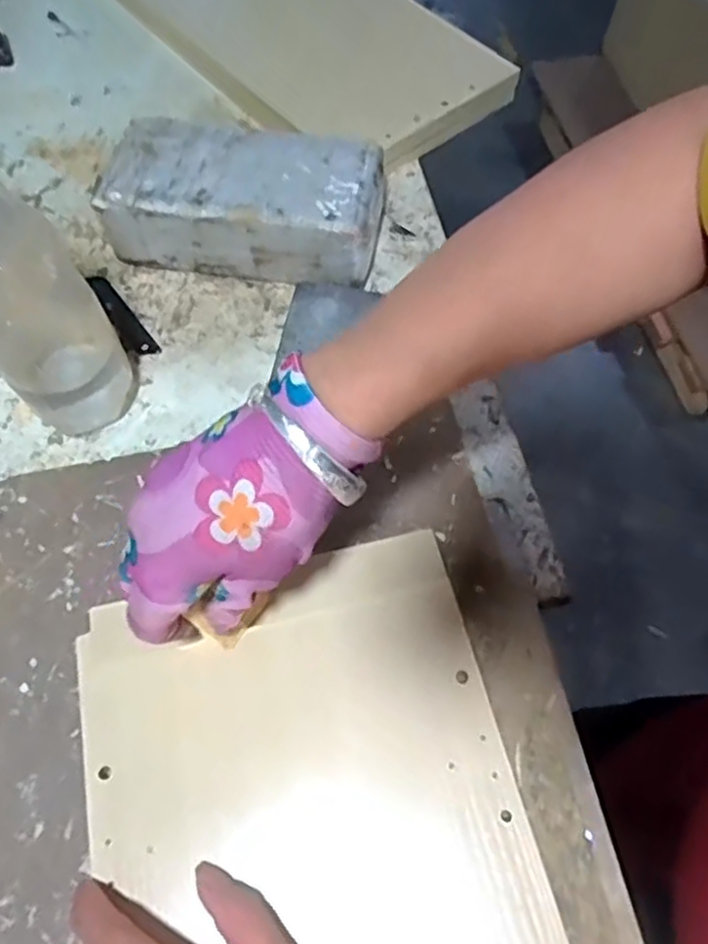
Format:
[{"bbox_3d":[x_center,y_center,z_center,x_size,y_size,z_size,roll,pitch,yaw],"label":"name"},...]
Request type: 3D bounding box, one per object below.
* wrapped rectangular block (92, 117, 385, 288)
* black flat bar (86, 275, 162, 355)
[{"bbox_3d":[-0.081,-0.206,0.541,0.205,0.071,0.102,11,63,5],"label":"wrapped rectangular block"},{"bbox_3d":[-0.180,-0.121,0.532,0.020,0.005,0.095,-33,67,-16],"label":"black flat bar"}]

